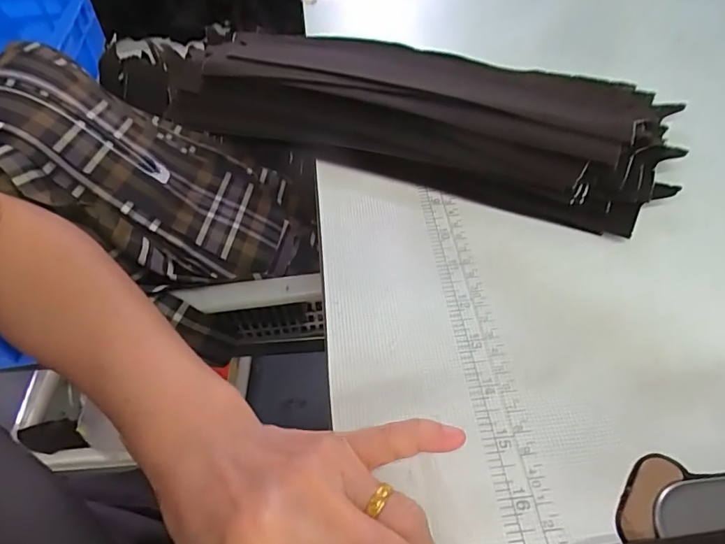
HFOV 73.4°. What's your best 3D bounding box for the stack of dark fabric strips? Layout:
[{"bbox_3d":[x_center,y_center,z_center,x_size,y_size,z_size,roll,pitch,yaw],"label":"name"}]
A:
[{"bbox_3d":[0.028,-0.134,0.364,0.379,0.042,0.163,15,53,14],"label":"stack of dark fabric strips"}]

